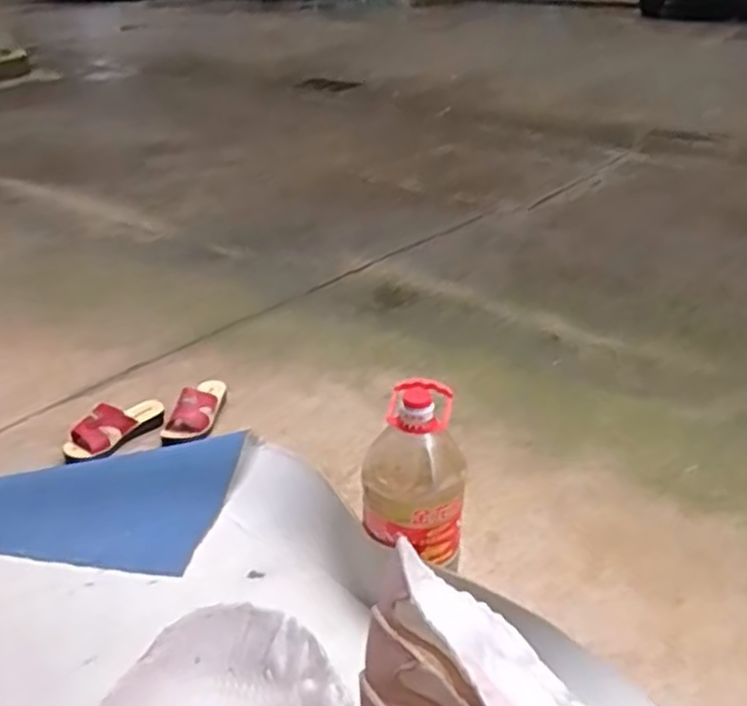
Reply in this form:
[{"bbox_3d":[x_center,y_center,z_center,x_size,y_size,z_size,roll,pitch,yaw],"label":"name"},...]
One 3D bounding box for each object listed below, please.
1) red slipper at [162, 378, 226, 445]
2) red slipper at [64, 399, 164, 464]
[{"bbox_3d":[-0.370,0.107,1.604,0.080,0.070,0.210,8,29,13],"label":"red slipper"},{"bbox_3d":[-0.516,0.147,1.522,0.088,0.083,0.222,18,32,29],"label":"red slipper"}]

